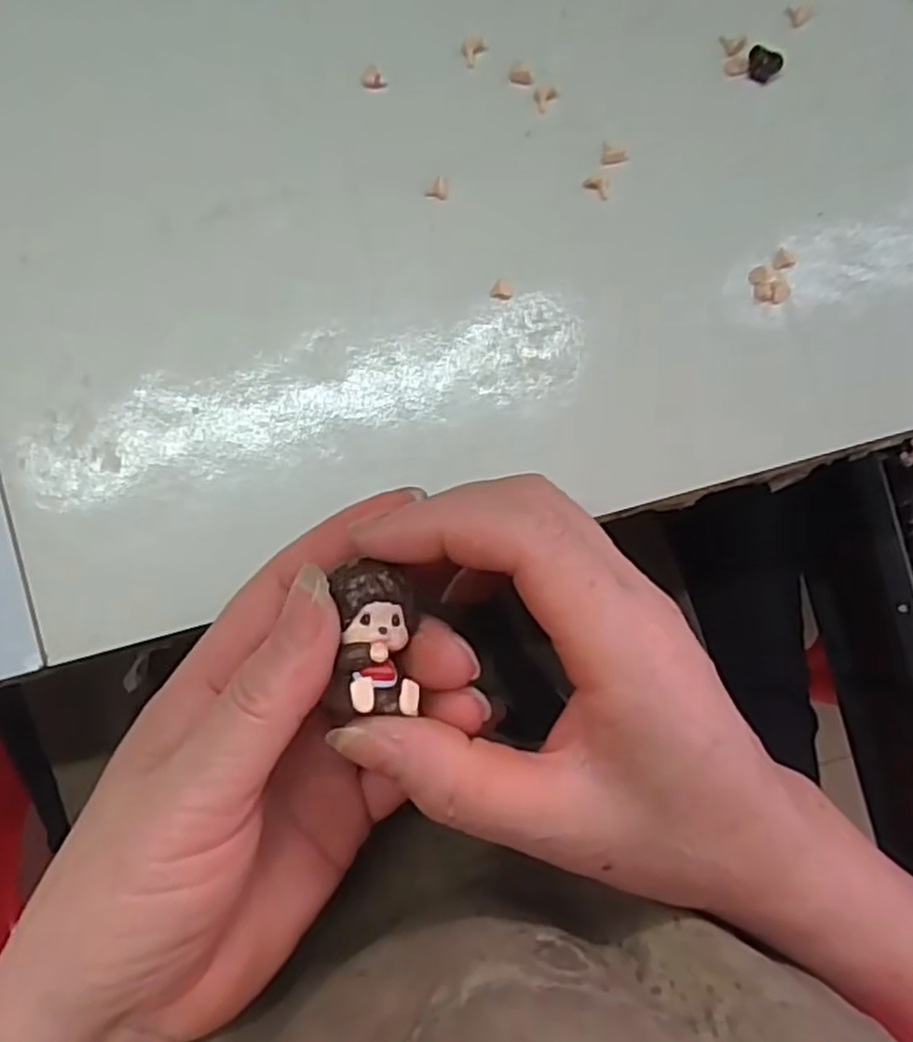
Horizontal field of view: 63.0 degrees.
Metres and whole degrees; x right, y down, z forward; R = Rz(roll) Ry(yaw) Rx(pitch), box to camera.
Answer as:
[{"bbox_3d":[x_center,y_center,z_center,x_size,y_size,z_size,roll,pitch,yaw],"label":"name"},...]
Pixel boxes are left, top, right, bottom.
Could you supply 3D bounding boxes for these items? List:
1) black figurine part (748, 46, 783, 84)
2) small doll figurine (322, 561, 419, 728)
[{"bbox_3d":[0.103,-0.153,0.251,0.011,0.005,0.009,28,88,0],"label":"black figurine part"},{"bbox_3d":[-0.023,0.031,0.185,0.021,0.019,0.035,14,70,-30],"label":"small doll figurine"}]

